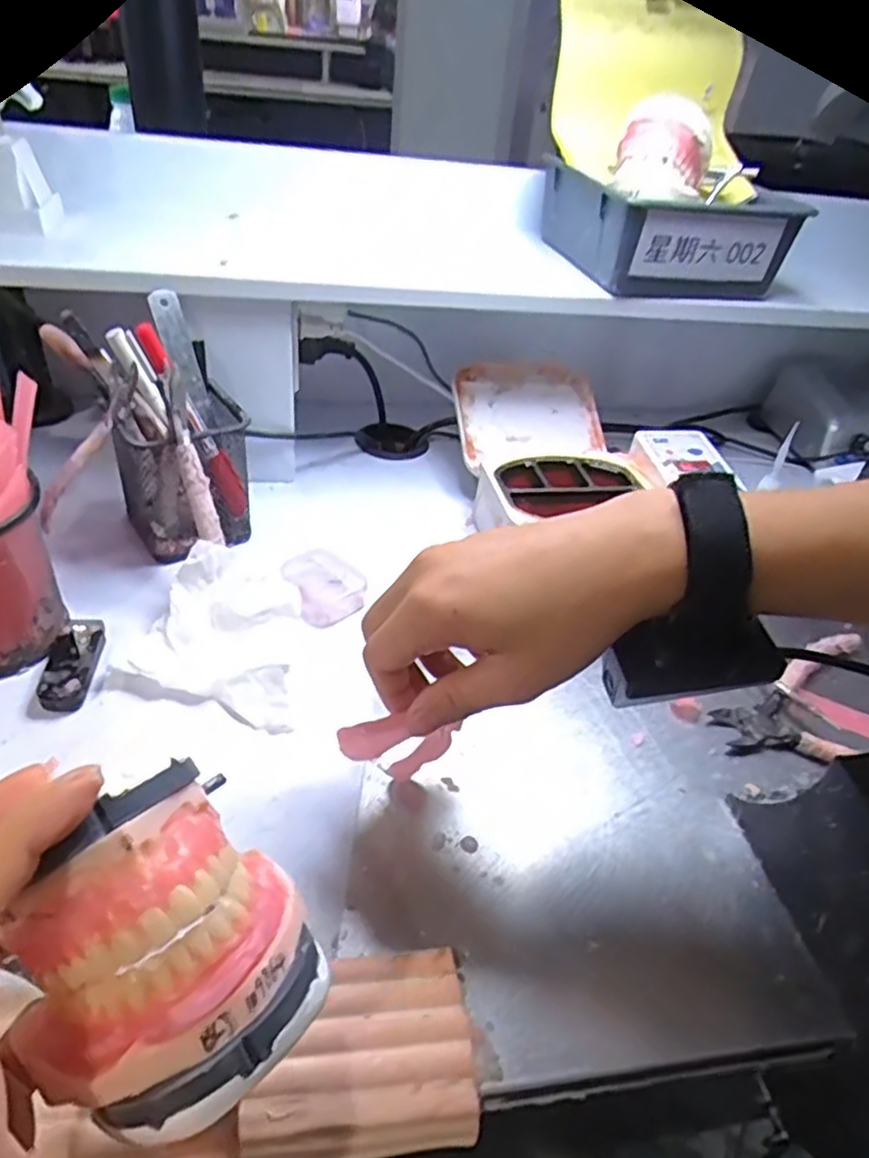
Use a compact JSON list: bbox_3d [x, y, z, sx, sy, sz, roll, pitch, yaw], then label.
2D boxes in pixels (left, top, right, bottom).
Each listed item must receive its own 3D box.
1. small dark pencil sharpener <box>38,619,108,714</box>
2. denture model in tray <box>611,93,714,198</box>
[{"bbox_3d":[-0.204,0.046,0.404,0.025,0.011,0.065,-3,39,-12],"label":"small dark pencil sharpener"},{"bbox_3d":[0.165,-0.310,0.509,0.074,0.053,0.068,11,39,5],"label":"denture model in tray"}]

